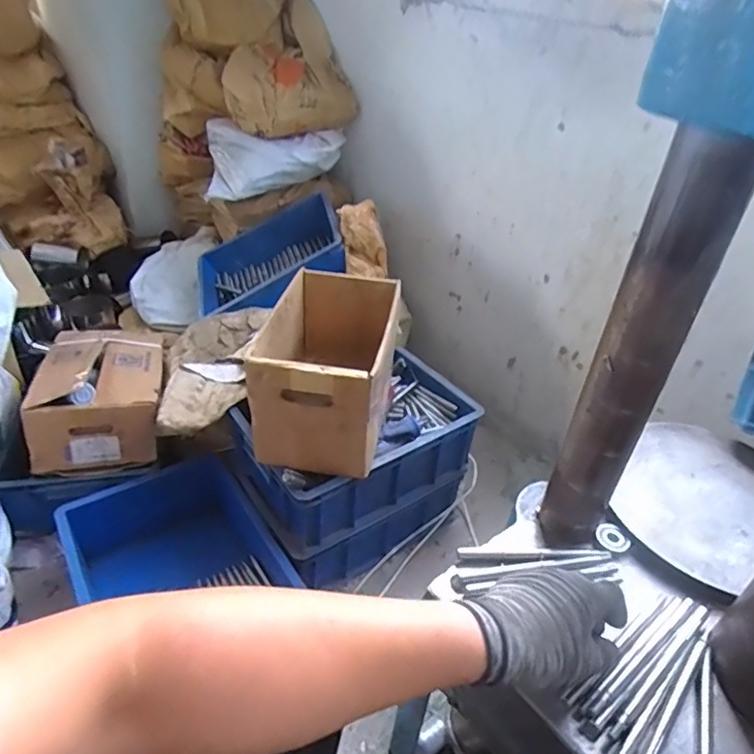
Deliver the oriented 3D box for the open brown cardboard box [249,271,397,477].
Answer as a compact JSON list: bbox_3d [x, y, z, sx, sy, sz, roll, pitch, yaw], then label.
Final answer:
[{"bbox_3d":[-0.080,-0.014,0.944,0.193,0.213,0.315,8,36,4],"label":"open brown cardboard box"}]

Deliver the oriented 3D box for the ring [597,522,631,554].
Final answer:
[{"bbox_3d":[0.258,0.176,0.604,0.033,0.007,0.034,3,36,-3],"label":"ring"}]

